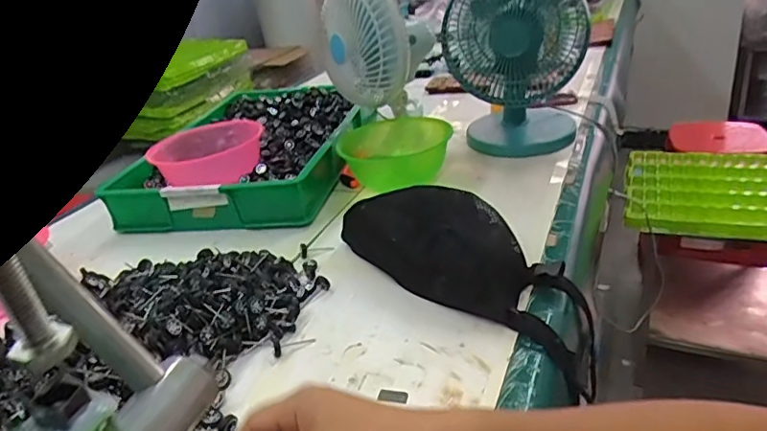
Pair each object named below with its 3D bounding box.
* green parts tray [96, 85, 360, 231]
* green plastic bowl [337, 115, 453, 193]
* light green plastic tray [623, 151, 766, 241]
[{"bbox_3d":[-0.231,-0.142,1.047,0.326,0.082,0.511,0,29,11],"label":"green parts tray"},{"bbox_3d":[0.017,-0.123,0.964,0.180,0.081,0.221,-6,28,0],"label":"green plastic bowl"},{"bbox_3d":[0.926,-0.062,1.345,0.623,0.065,0.453,0,29,16],"label":"light green plastic tray"}]

